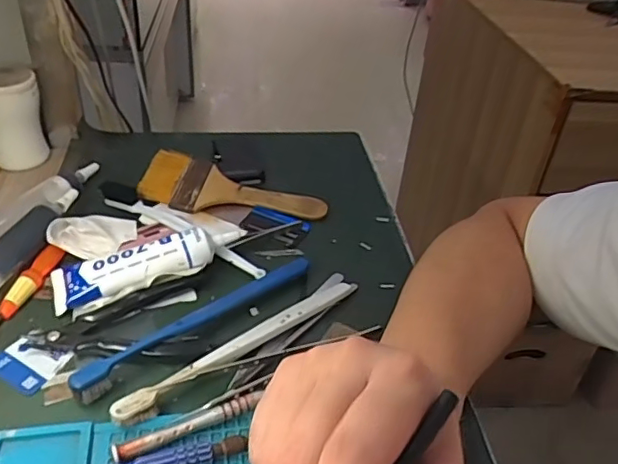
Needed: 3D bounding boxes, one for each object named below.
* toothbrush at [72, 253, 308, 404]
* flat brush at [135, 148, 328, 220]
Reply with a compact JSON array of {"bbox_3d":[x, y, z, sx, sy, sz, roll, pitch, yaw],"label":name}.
[{"bbox_3d":[-0.070,0.057,0.391,0.186,0.016,0.015,-28,48,-35],"label":"toothbrush"},{"bbox_3d":[-0.067,-0.038,0.515,0.164,0.021,0.063,10,37,7],"label":"flat brush"}]

